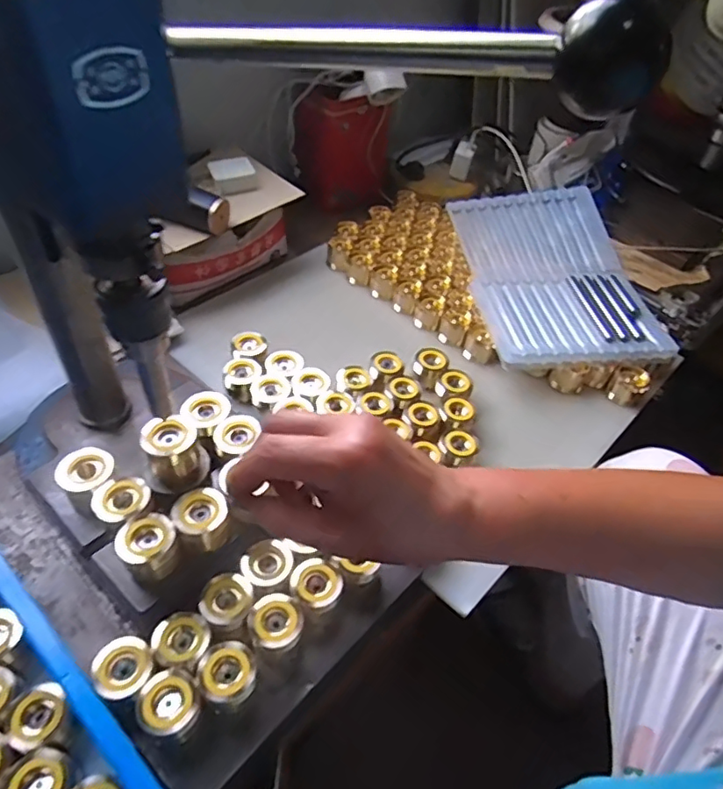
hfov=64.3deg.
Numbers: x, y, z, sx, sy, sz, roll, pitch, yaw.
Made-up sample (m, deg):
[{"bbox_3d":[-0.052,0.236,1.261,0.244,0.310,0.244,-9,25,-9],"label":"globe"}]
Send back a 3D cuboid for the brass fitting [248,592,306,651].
[{"bbox_3d":[-0.066,0.181,0.446,0.039,0.039,0.046,-25,55,-26],"label":"brass fitting"}]

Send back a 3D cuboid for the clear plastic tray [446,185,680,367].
[{"bbox_3d":[0.260,-0.170,0.778,0.226,0.041,0.327,-1,48,-7],"label":"clear plastic tray"}]

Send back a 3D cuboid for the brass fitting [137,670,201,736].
[{"bbox_3d":[-0.132,0.221,0.404,0.044,0.037,0.040,3,47,-3],"label":"brass fitting"}]

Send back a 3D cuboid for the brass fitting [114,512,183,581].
[{"bbox_3d":[-0.159,0.115,0.433,0.040,0.045,0.035,-26,55,-26],"label":"brass fitting"}]

